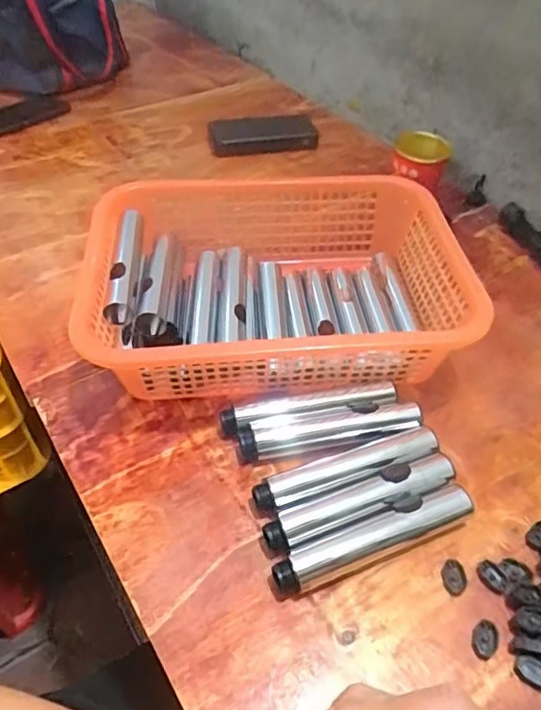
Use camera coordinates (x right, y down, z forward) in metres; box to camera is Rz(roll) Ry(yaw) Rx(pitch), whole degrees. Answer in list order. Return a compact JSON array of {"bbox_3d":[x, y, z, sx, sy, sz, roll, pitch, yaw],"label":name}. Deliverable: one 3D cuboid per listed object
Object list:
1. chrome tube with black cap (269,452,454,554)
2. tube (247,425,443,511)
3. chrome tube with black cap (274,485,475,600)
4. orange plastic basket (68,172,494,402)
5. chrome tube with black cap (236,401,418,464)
[{"bbox_3d":[0.068,0.110,0.409,0.152,0.024,0.028,-18,49,-16],"label":"chrome tube with black cap"},{"bbox_3d":[0.061,0.092,0.429,0.151,0.022,0.027,-15,48,-14],"label":"tube"},{"bbox_3d":[0.075,0.131,0.390,0.153,0.023,0.023,-18,49,-16],"label":"chrome tube with black cap"},{"bbox_3d":[0.003,-0.063,0.526,0.339,0.095,0.246,-6,47,-6],"label":"orange plastic basket"},{"bbox_3d":[0.051,0.064,0.455,0.150,0.021,0.030,-7,47,-6],"label":"chrome tube with black cap"}]

